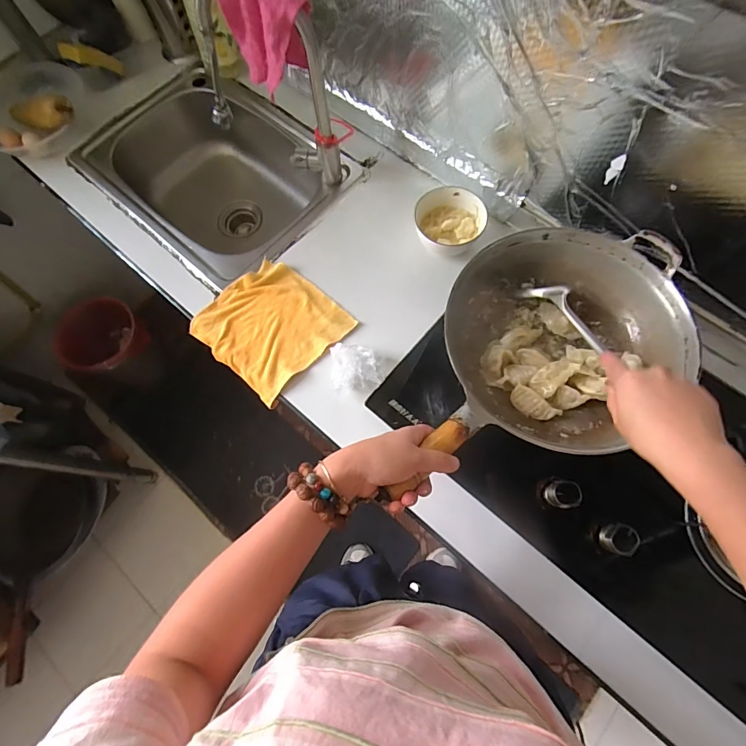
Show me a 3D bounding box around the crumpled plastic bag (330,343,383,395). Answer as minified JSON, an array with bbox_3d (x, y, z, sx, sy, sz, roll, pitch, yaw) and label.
[{"bbox_3d":[-0.029,-0.012,0.685,0.091,0.040,0.085,-18,71,-4],"label":"crumpled plastic bag"}]

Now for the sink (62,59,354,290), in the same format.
[{"bbox_3d":[-0.328,-0.410,0.948,0.507,0.231,0.386,39,77,14],"label":"sink"}]

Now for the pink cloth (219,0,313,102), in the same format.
[{"bbox_3d":[-0.153,-0.499,0.594,0.126,0.145,0.046,19,73,8],"label":"pink cloth"}]

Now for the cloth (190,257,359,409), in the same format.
[{"bbox_3d":[-0.182,-0.088,0.736,0.217,0.024,0.212,43,78,15],"label":"cloth"}]

